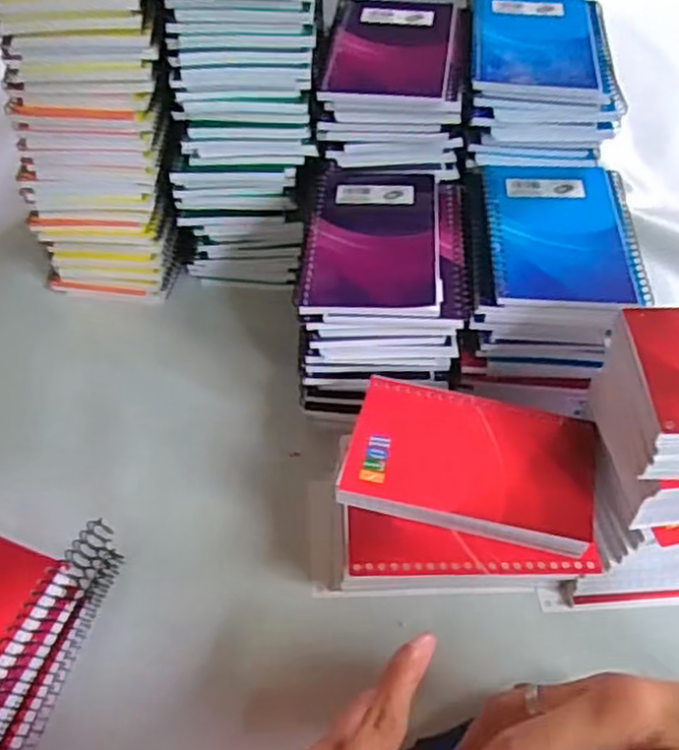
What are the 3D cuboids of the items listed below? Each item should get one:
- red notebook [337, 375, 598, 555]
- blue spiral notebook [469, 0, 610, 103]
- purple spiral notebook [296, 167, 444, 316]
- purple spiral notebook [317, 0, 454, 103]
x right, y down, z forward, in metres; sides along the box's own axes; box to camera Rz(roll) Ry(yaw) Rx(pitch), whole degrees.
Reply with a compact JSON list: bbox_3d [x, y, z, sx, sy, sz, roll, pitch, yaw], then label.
[{"bbox_3d":[0.072,0.046,0.397,0.129,0.010,0.082,12,51,10],"label":"red notebook"},{"bbox_3d":[0.132,-0.229,0.496,0.084,0.017,0.121,4,50,3],"label":"blue spiral notebook"},{"bbox_3d":[0.021,-0.089,0.456,0.082,0.008,0.136,2,50,2],"label":"purple spiral notebook"},{"bbox_3d":[0.035,-0.222,0.494,0.080,0.013,0.113,6,50,5],"label":"purple spiral notebook"}]

